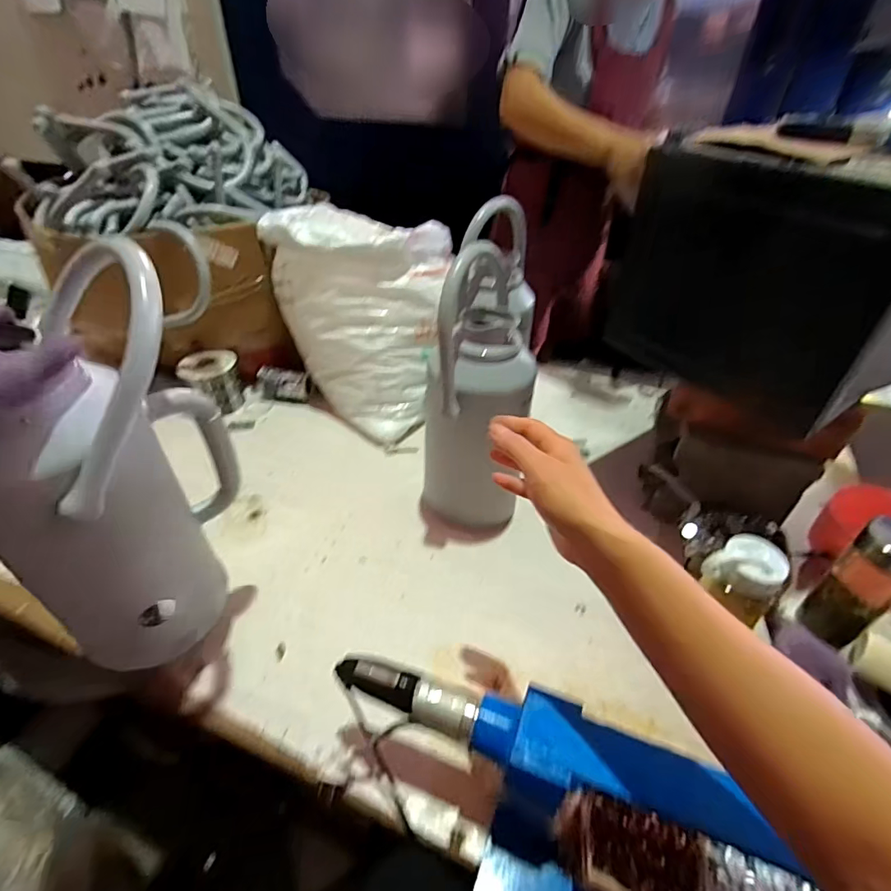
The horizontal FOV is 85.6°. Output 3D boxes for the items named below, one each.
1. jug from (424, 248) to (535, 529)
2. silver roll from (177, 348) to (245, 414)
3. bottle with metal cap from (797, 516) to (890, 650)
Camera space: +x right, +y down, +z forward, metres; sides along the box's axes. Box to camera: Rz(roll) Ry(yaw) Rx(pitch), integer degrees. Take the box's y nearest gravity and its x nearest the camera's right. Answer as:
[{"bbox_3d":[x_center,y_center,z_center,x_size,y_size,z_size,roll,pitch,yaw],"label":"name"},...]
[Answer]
[{"bbox_3d":[0.048,-0.083,0.760,0.156,0.428,0.201,-3,40,-6],"label":"jug"},{"bbox_3d":[-0.502,-0.137,1.037,0.099,0.114,0.107,1,40,-1],"label":"silver roll"},{"bbox_3d":[0.546,0.189,0.633,0.062,0.205,0.075,-27,48,-29],"label":"bottle with metal cap"}]

